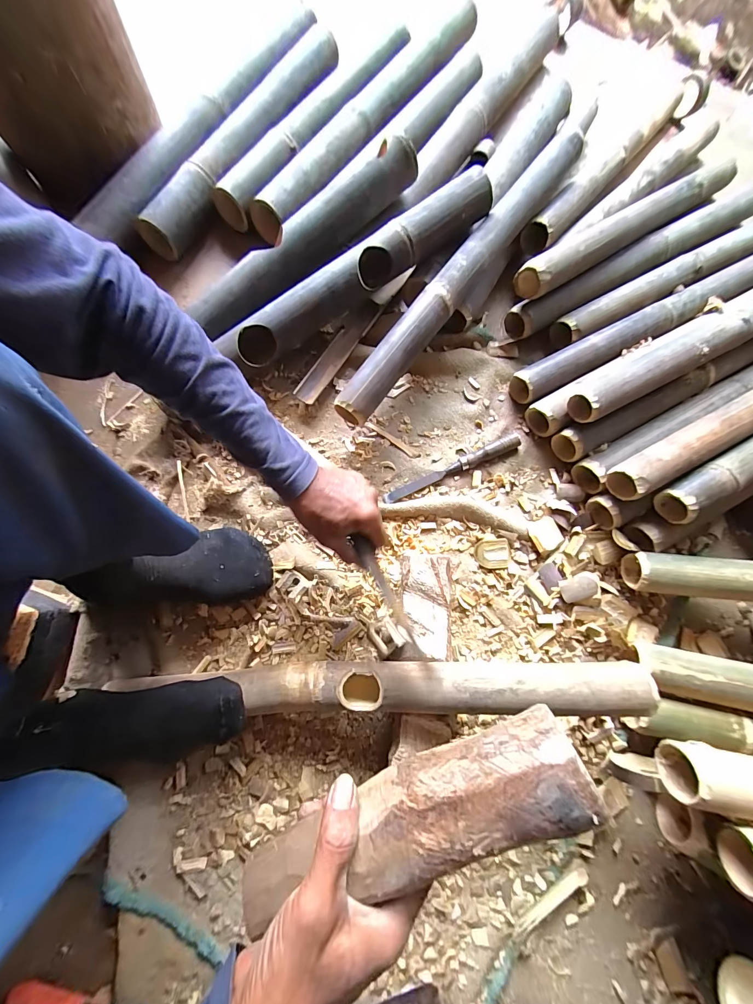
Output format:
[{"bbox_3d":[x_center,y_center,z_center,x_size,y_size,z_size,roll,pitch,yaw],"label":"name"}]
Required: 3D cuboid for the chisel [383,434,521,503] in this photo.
[{"bbox_3d":[0.125,-0.054,0.558,0.244,0.019,0.023,-25,78,-7],"label":"chisel"}]

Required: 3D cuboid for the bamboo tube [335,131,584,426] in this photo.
[{"bbox_3d":[0.149,-0.383,0.568,0.061,0.061,0.651,37,78,6],"label":"bamboo tube"}]

